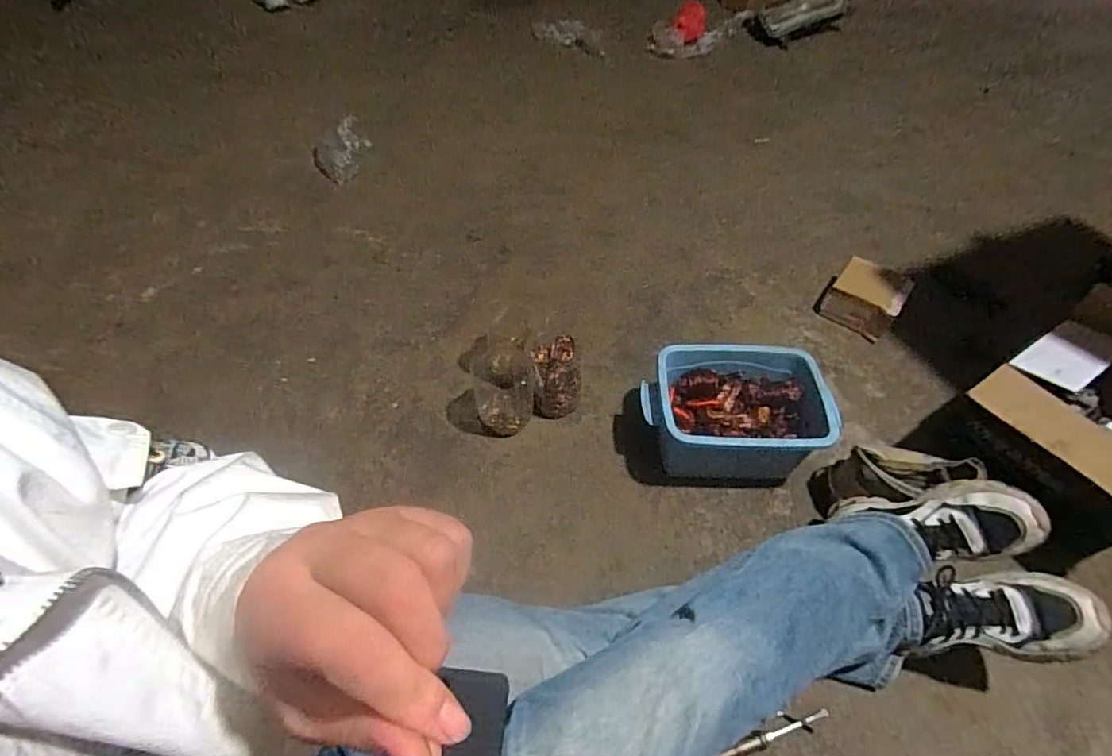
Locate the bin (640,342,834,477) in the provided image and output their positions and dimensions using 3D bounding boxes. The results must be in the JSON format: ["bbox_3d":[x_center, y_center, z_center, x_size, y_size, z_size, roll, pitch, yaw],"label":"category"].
[{"bbox_3d":[0.284,0.064,0.901,0.281,0.159,0.196,2,52,2],"label":"bin"}]

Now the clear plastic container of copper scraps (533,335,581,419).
[{"bbox_3d":[0.002,0.001,1.005,0.085,0.123,0.103,2,52,2],"label":"clear plastic container of copper scraps"}]

